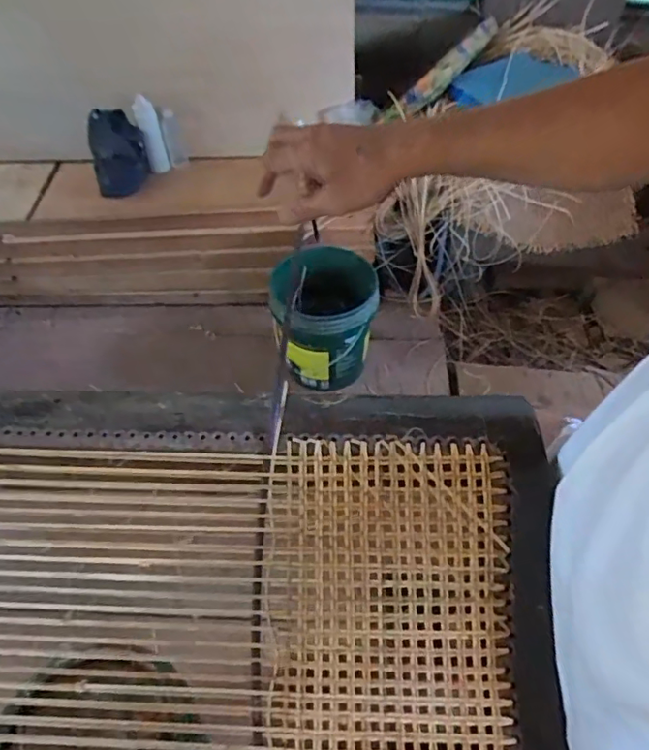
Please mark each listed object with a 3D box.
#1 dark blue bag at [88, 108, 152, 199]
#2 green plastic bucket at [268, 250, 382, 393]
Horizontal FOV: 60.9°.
[{"bbox_3d":[-0.653,-0.694,1.742,0.173,0.218,0.120,-19,53,-14],"label":"dark blue bag"},{"bbox_3d":[0.002,-0.156,1.548,0.282,0.313,0.240,-7,51,-4],"label":"green plastic bucket"}]

